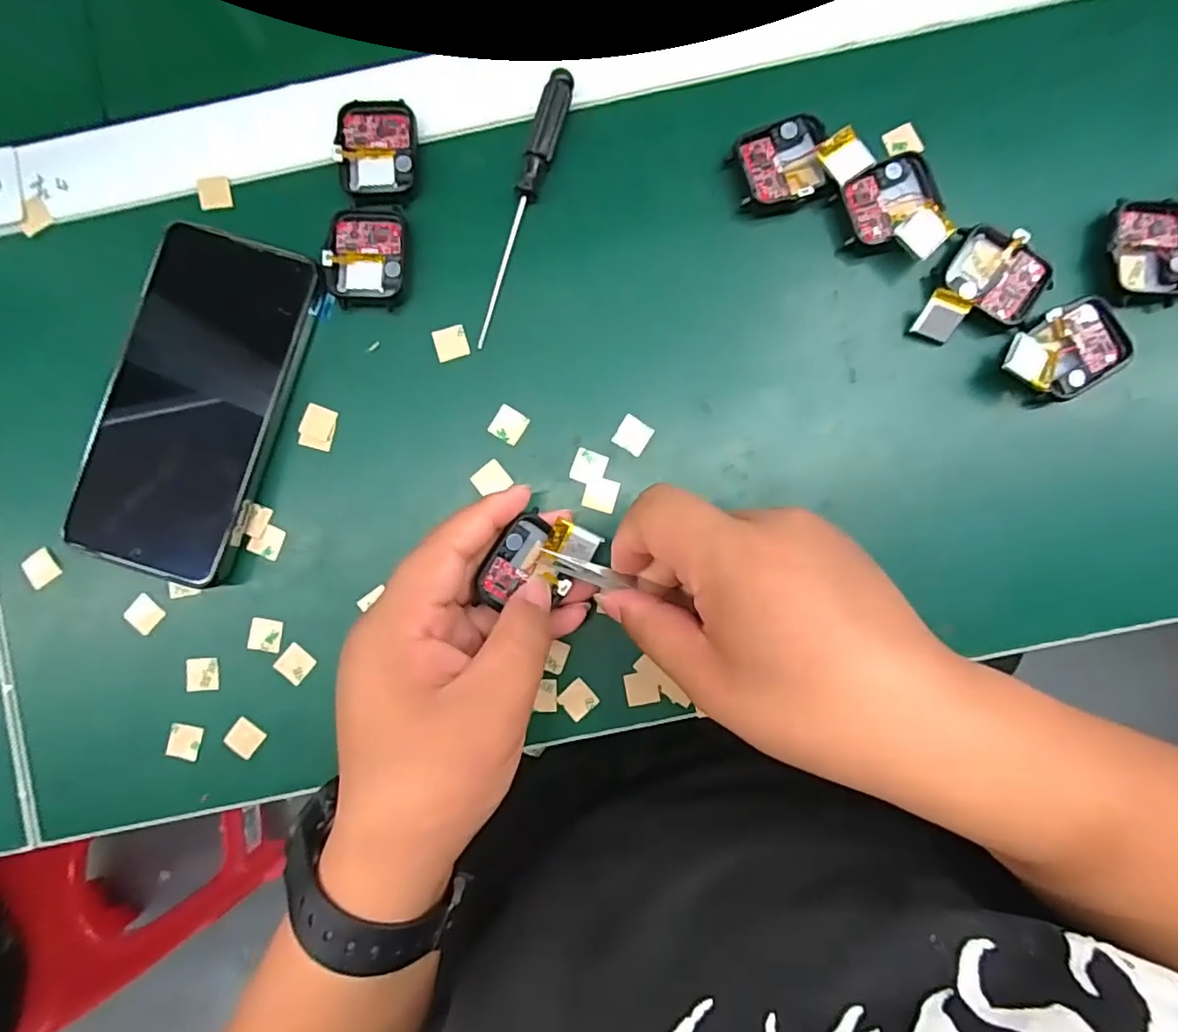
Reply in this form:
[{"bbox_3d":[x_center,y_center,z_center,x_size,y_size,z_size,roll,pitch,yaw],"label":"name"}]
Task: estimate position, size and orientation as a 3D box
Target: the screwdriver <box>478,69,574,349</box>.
[{"bbox_3d":[-0.031,-0.145,0.278,0.011,0.010,0.130,17,91,1],"label":"screwdriver"}]

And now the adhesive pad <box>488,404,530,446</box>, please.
[{"bbox_3d":[-0.039,-0.044,0.281,0.016,0.004,0.015,31,91,1],"label":"adhesive pad"}]

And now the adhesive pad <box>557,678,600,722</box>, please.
[{"bbox_3d":[-0.005,0.088,0.278,0.015,0.004,0.015,-44,89,2],"label":"adhesive pad"}]

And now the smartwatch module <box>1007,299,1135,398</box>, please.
[{"bbox_3d":[0.216,-0.074,0.268,0.057,0.019,0.039,-18,90,2],"label":"smartwatch module"}]

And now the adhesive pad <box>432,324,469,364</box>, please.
[{"bbox_3d":[-0.067,-0.084,0.283,0.015,0.004,0.016,-17,90,2],"label":"adhesive pad"}]

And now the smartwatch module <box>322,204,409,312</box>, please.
[{"bbox_3d":[-0.106,-0.124,0.279,0.036,0.007,0.047,2,91,1],"label":"smartwatch module"}]

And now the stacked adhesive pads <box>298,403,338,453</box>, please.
[{"bbox_3d":[-0.131,-0.043,0.282,0.016,0.004,0.020,15,91,1],"label":"stacked adhesive pads"}]

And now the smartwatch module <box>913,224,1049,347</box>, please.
[{"bbox_3d":[0.183,-0.103,0.273,0.043,0.014,0.057,31,91,1],"label":"smartwatch module"}]

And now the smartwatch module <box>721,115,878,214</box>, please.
[{"bbox_3d":[0.096,-0.165,0.273,0.055,0.014,0.039,-20,90,2],"label":"smartwatch module"}]

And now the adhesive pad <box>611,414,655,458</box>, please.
[{"bbox_3d":[0.021,-0.039,0.280,0.016,0.004,0.015,33,91,1],"label":"adhesive pad"}]

